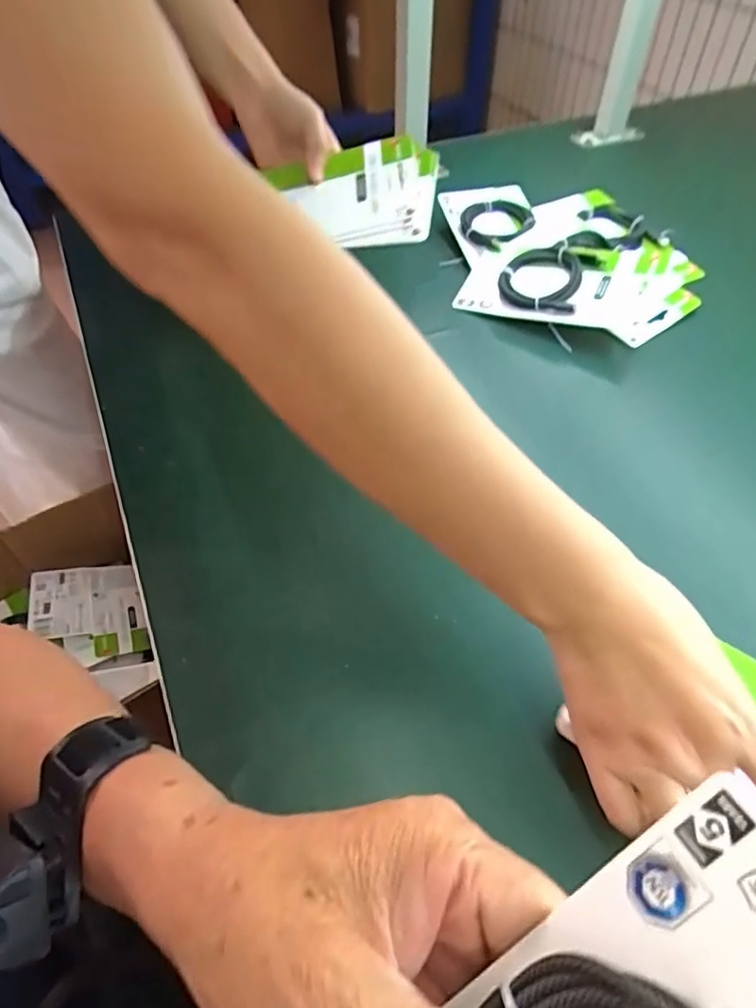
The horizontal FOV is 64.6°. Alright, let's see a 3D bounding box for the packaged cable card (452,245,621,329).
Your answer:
[{"bbox_3d":[0.154,-0.214,0.572,0.141,0.019,0.094,15,67,25],"label":"packaged cable card"}]

